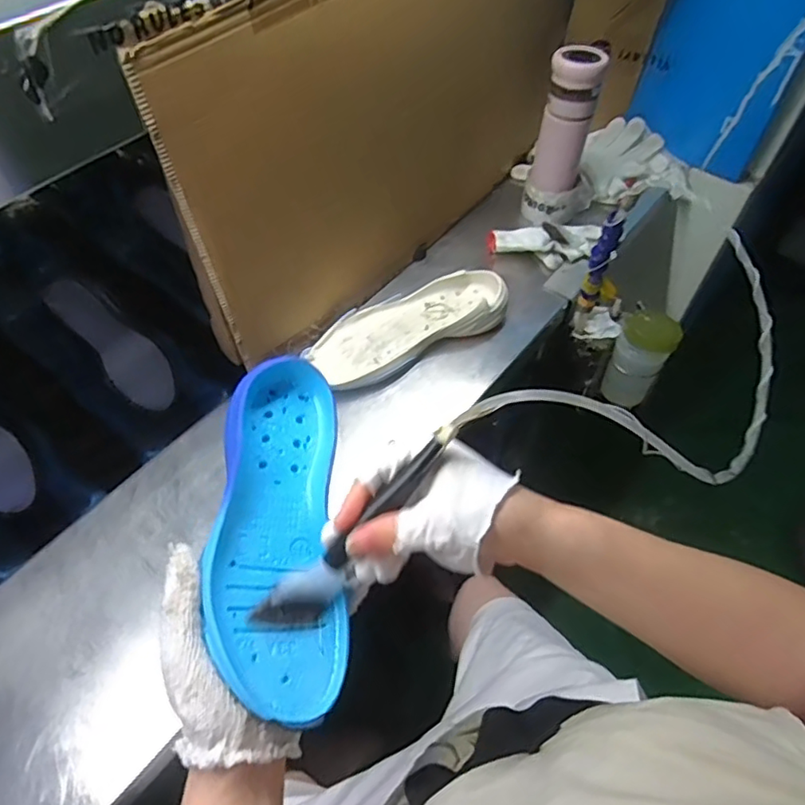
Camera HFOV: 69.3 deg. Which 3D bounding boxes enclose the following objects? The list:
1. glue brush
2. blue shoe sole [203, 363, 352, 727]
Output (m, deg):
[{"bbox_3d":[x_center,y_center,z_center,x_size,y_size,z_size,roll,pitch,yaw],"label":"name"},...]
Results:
[{"bbox_3d":[-0.022,0.078,0.351,0.162,0.034,0.024,-47,60,4],"label":"glue brush"},{"bbox_3d":[-0.079,0.076,0.373,0.077,0.033,0.222,-4,64,-3],"label":"blue shoe sole"}]

